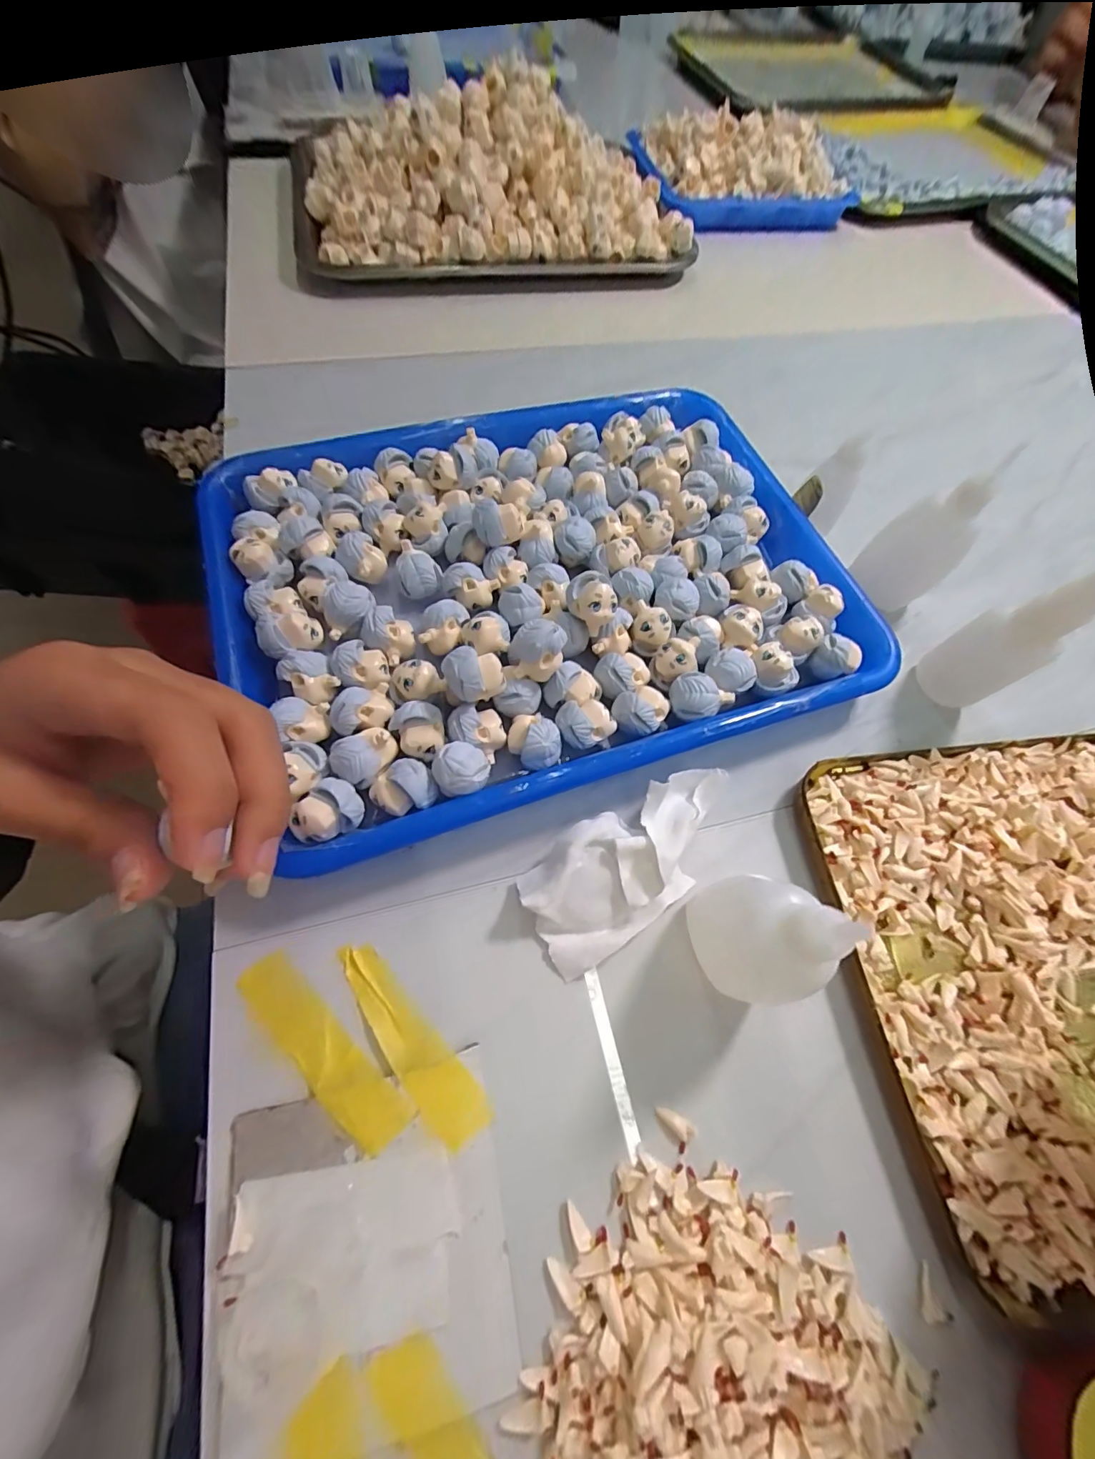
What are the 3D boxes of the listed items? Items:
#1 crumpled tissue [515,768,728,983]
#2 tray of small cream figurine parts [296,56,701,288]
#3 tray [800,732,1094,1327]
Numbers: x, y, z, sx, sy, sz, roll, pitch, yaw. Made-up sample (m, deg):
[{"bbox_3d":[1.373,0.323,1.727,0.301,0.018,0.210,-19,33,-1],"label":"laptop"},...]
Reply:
[{"bbox_3d":[0.041,0.057,0.216,0.108,0.023,0.048,-30,72,-17],"label":"crumpled tissue"},{"bbox_3d":[-0.056,-0.483,0.421,0.337,0.085,0.194,-11,67,-10],"label":"tray of small cream figurine parts"},{"bbox_3d":[0.249,0.097,0.213,0.234,0.024,0.196,-7,63,-4],"label":"tray"}]

